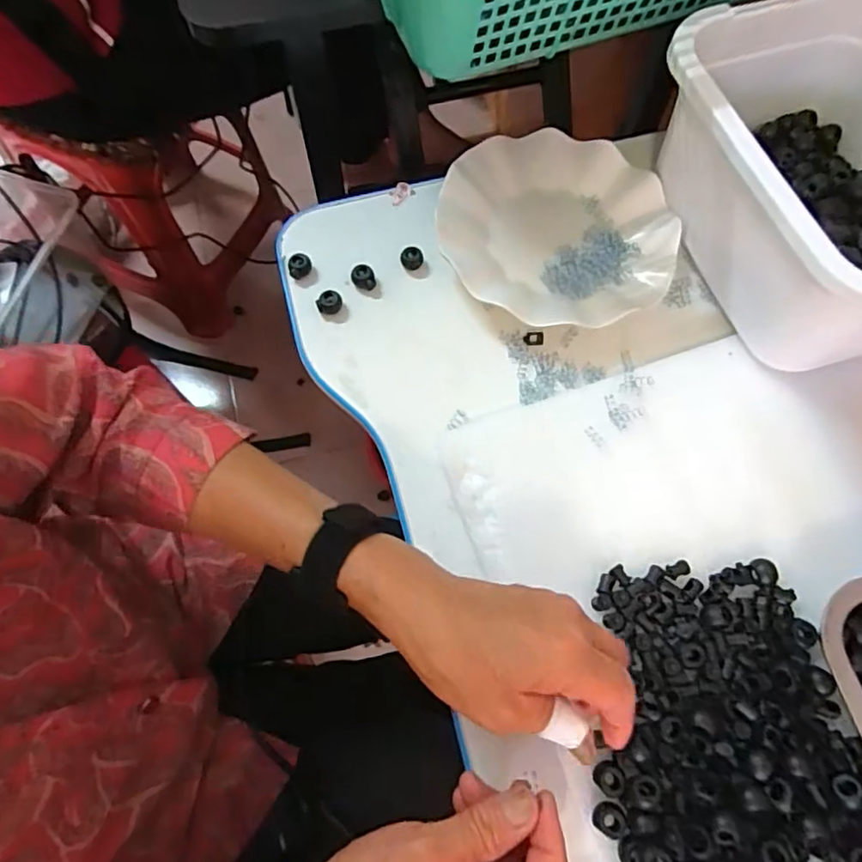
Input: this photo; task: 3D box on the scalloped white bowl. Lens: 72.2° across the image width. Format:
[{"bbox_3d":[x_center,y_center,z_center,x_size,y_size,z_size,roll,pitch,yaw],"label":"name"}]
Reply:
[{"bbox_3d":[0.099,-0.159,0.470,0.179,0.034,0.178,0,66,1],"label":"scalloped white bowl"}]

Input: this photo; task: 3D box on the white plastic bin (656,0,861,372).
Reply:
[{"bbox_3d":[0.282,-0.166,0.418,0.192,0.127,0.249,-18,71,-6],"label":"white plastic bin"}]

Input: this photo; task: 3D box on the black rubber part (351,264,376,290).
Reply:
[{"bbox_3d":[-0.052,-0.118,0.460,0.018,0.015,0.016,-13,66,-5],"label":"black rubber part"}]

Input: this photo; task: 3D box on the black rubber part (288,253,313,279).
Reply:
[{"bbox_3d":[-0.102,-0.129,0.462,0.018,0.015,0.015,-18,67,-7],"label":"black rubber part"}]

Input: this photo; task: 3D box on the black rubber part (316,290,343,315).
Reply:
[{"bbox_3d":[-0.077,-0.097,0.451,0.019,0.015,0.014,-18,67,-7],"label":"black rubber part"}]

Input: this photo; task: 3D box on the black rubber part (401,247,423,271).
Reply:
[{"bbox_3d":[-0.015,-0.136,0.468,0.017,0.014,0.015,11,67,6],"label":"black rubber part"}]

